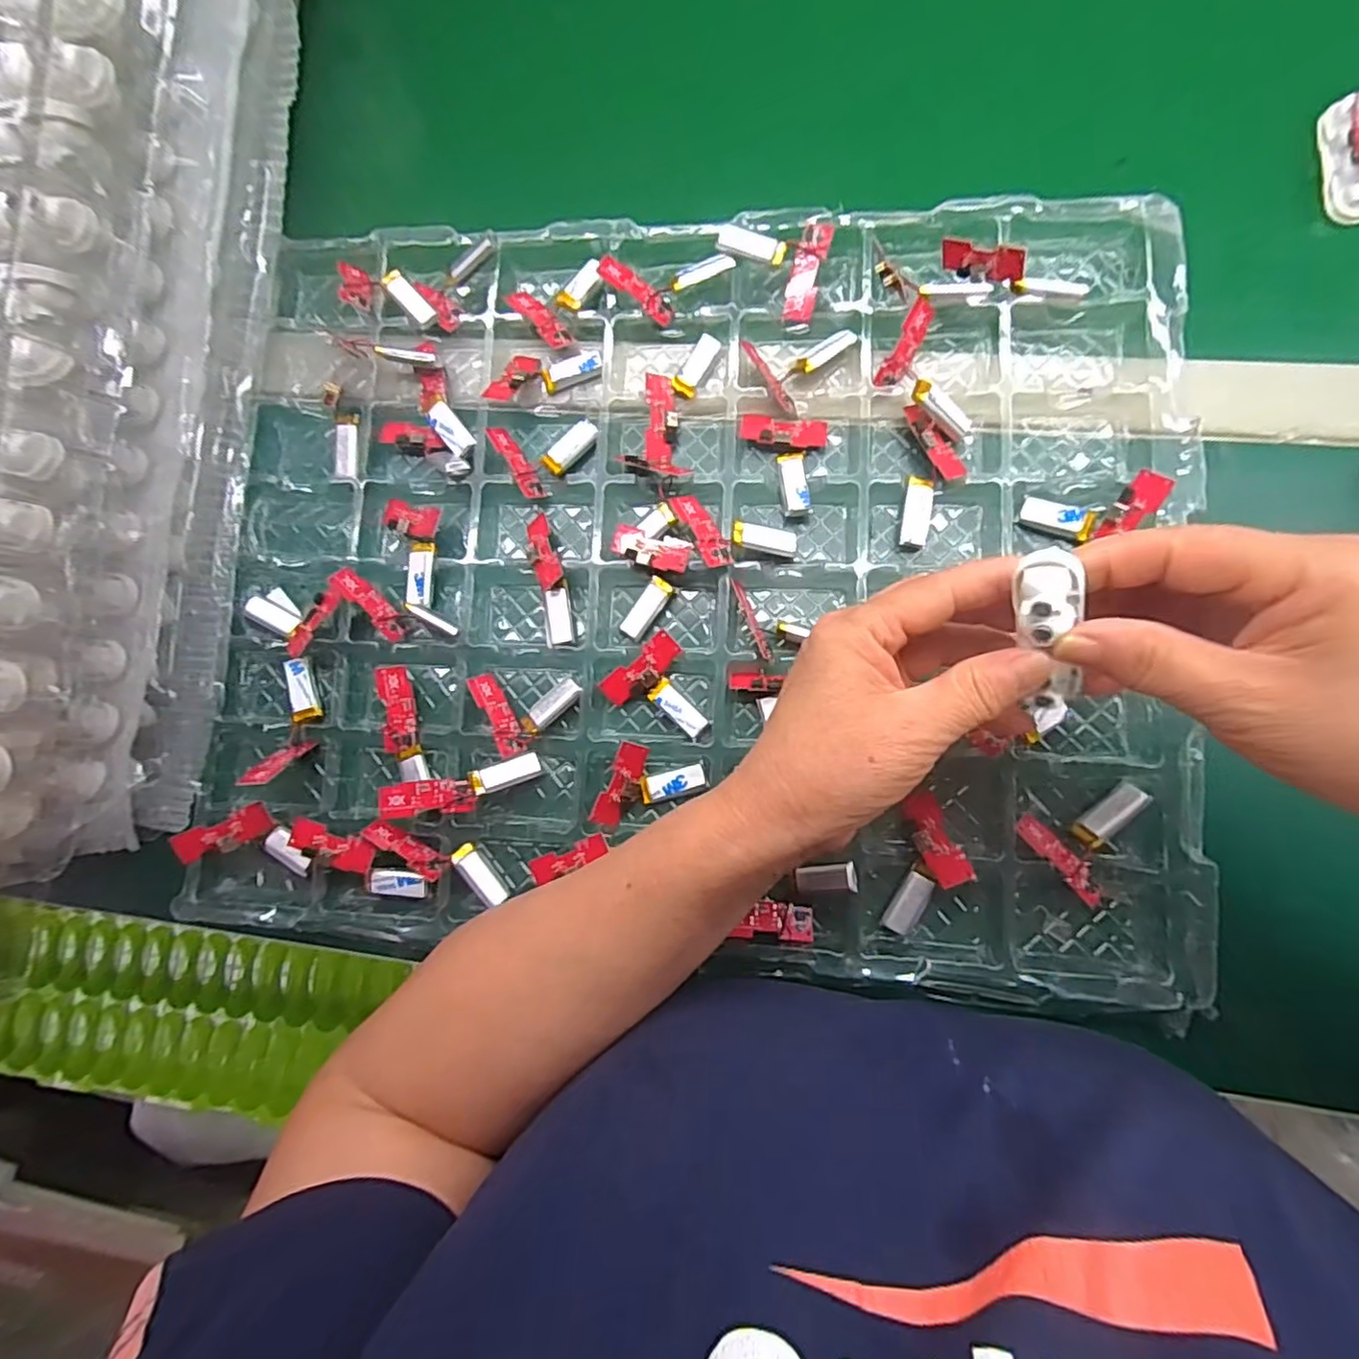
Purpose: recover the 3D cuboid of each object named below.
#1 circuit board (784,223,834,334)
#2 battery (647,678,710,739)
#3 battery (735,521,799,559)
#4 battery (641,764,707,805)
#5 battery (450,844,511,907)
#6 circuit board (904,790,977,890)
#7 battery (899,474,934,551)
[{"bbox_3d":[0.065,-0.205,0.339,0.016,0.009,0.050,16,105,9],"label":"circuit board"},{"bbox_3d":[-0.001,0.015,0.326,0.013,0.005,0.033,-43,80,1],"label":"battery"},{"bbox_3d":[0.043,-0.070,0.326,0.035,0.005,0.012,10,84,-19],"label":"battery"},{"bbox_3d":[-0.003,0.051,0.321,0.032,0.005,0.014,-14,82,6],"label":"battery"},{"bbox_3d":[-0.097,0.095,0.320,0.010,0.014,0.033,-37,93,2],"label":"battery"},{"bbox_3d":[0.118,0.073,0.301,0.017,0.004,0.043,-30,50,18],"label":"circuit board"},{"bbox_3d":[0.117,-0.082,0.324,0.013,0.011,0.034,7,84,8],"label":"battery"}]

